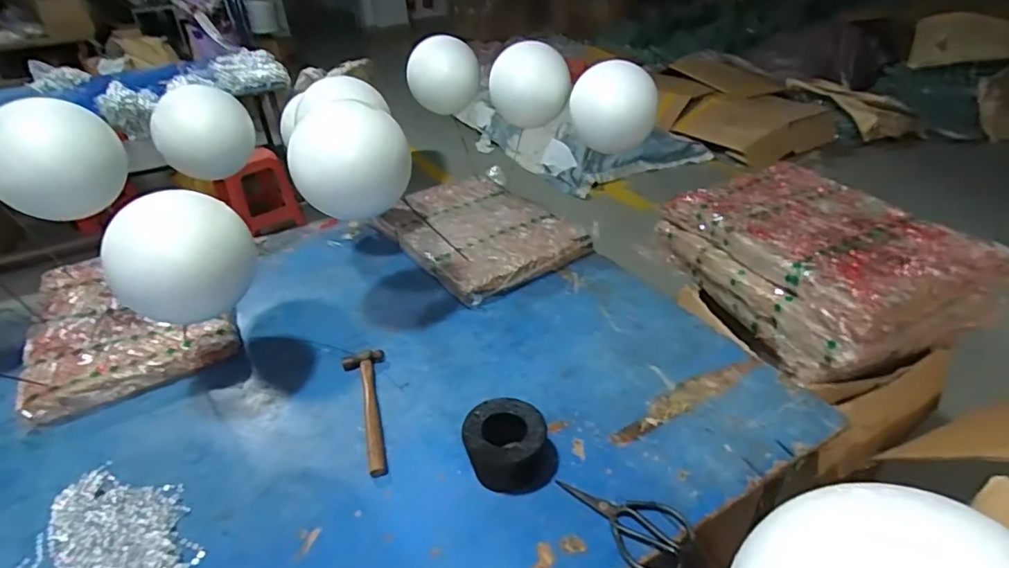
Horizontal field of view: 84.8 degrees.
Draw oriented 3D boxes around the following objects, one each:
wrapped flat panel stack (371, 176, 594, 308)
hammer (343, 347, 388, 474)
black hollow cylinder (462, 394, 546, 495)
[{"bbox_3d":[-0.084,-0.132,1.388,0.353,0.067,0.544,-25,37,-28],"label":"wrapped flat panel stack"},{"bbox_3d":[-0.221,0.203,0.919,0.070,0.021,0.285,-13,33,-13],"label":"hammer"},{"bbox_3d":[0.002,0.232,0.794,0.113,0.082,0.117,-9,32,-10],"label":"black hollow cylinder"}]

